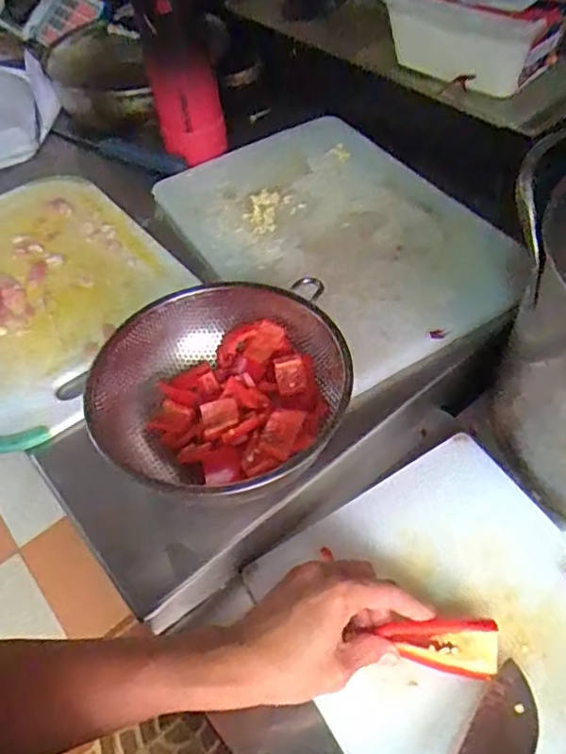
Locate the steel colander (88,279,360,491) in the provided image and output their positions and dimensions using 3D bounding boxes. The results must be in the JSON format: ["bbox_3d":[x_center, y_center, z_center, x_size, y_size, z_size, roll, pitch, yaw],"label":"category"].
[{"bbox_3d":[-0.046,0.005,0.457,0.188,0.058,0.172,-3,53,4],"label":"steel colander"}]

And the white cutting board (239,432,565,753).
[{"bbox_3d":[0.132,0.185,0.387,0.209,0.011,0.276,-29,56,-15],"label":"white cutting board"}]

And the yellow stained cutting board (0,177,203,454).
[{"bbox_3d":[-0.244,-0.088,0.588,0.251,0.015,0.343,-32,58,-20],"label":"yellow stained cutting board"}]

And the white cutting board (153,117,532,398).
[{"bbox_3d":[0.043,-0.146,0.603,0.248,0.018,0.362,-26,55,-14],"label":"white cutting board"}]

